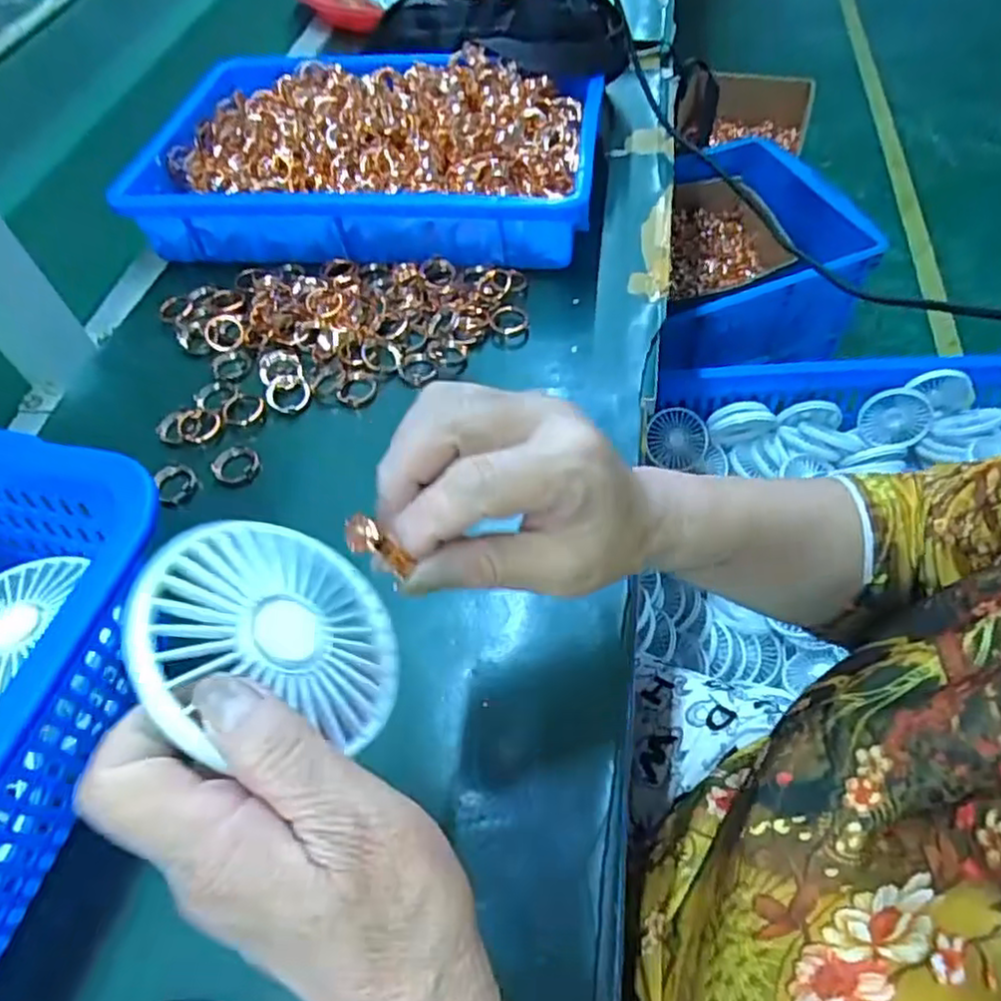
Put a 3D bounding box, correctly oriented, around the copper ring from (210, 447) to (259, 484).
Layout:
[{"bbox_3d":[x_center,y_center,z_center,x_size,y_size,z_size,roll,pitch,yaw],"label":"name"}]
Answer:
[{"bbox_3d":[-0.166,-0.022,0.434,0.028,0.006,0.025,-36,60,-14],"label":"copper ring"}]

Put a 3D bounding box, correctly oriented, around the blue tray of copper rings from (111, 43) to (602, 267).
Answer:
[{"bbox_3d":[-0.103,-0.288,0.572,0.355,0.067,0.225,3,59,10],"label":"blue tray of copper rings"}]

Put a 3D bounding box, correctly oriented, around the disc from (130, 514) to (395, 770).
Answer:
[{"bbox_3d":[-0.074,0.042,0.229,0.088,0.009,0.076,16,45,-41],"label":"disc"}]

